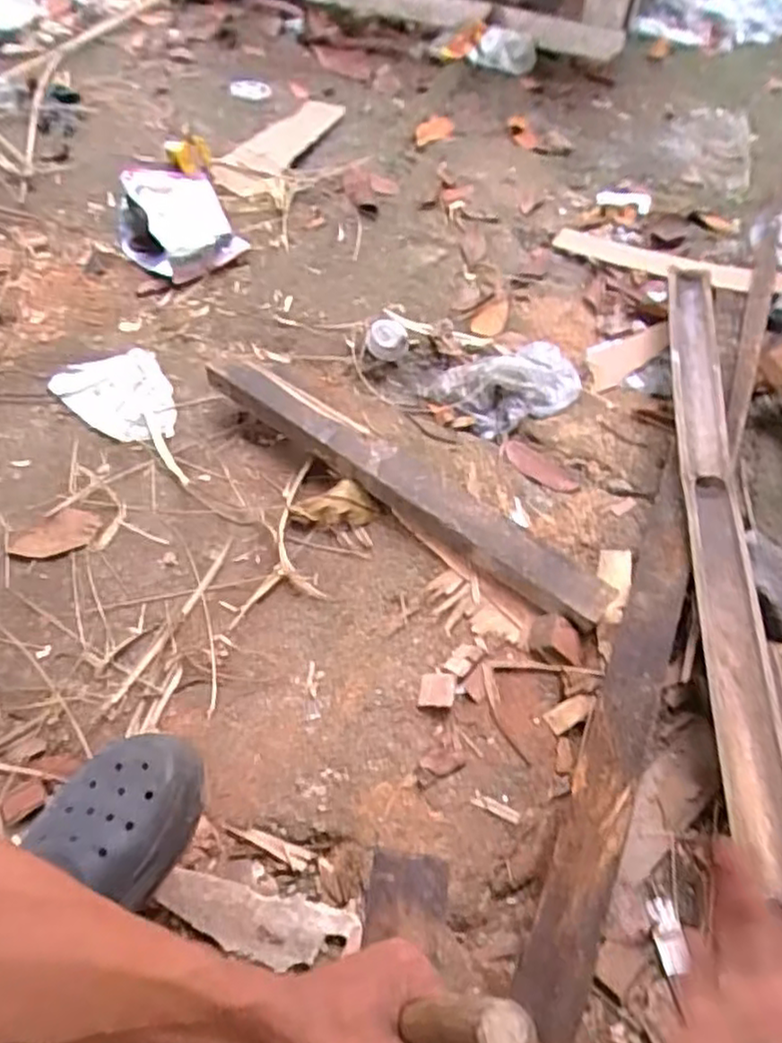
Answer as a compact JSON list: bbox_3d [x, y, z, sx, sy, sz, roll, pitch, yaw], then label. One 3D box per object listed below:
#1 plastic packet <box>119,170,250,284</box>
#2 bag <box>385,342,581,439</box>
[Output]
[{"bbox_3d":[-0.387,-0.542,1.304,0.202,0.111,0.208,-26,59,-22],"label":"plastic packet"},{"bbox_3d":[0.160,-0.227,1.132,0.303,0.045,0.190,-8,54,-9],"label":"bag"}]

